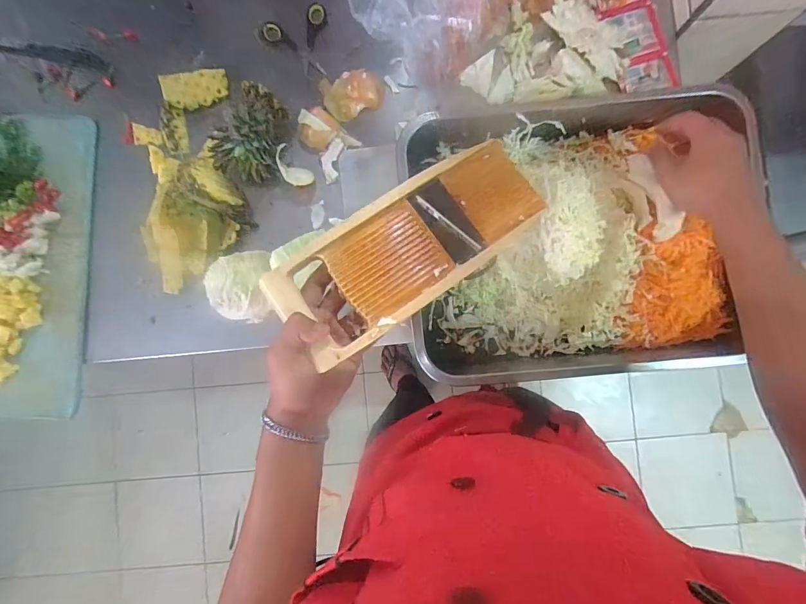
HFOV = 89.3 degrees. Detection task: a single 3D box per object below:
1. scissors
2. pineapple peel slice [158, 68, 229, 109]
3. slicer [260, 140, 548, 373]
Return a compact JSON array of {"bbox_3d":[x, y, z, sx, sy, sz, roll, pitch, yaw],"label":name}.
[{"bbox_3d":[-0.159,-0.384,0.601,0.091,0.014,0.101,-1,87,1],"label":"scissors"},{"bbox_3d":[-0.299,-0.307,0.590,0.089,0.014,0.051,-15,92,-13],"label":"pineapple peel slice"},{"bbox_3d":[0.013,-0.053,0.384,0.268,0.019,0.094,-35,86,-12],"label":"slicer"}]

